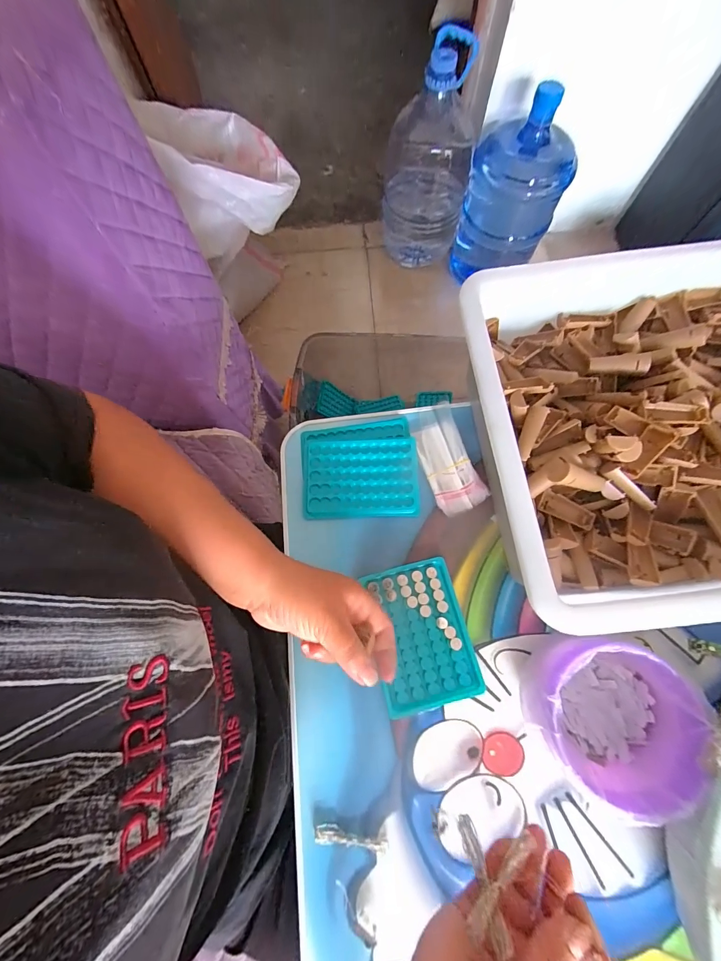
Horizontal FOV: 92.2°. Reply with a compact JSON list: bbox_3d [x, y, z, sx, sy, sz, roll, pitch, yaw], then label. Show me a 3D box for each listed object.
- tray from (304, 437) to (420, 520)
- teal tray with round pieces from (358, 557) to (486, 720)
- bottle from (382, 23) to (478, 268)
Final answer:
[{"bbox_3d":[0.000,-0.003,0.399,0.128,0.011,0.092,-2,74,1],"label":"tray"},{"bbox_3d":[0.061,0.153,0.348,0.092,0.010,0.132,-13,74,-2],"label":"teal tray with round pieces"},{"bbox_3d":[0.181,-0.876,0.988,0.245,0.436,0.217,10,74,5],"label":"bottle"}]

